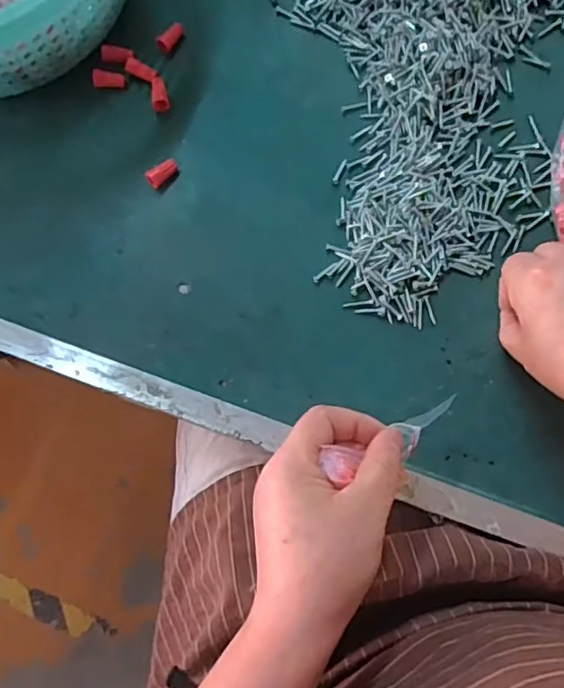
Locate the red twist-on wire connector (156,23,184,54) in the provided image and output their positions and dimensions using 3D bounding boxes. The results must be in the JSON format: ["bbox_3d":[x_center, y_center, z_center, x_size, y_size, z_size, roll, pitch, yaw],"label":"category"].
[{"bbox_3d":[-0.082,-0.227,0.437,0.010,0.011,0.023,43,83,8],"label":"red twist-on wire connector"}]

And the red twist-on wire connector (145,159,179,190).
[{"bbox_3d":[-0.084,-0.121,0.418,0.025,0.012,0.010,-41,81,-6],"label":"red twist-on wire connector"}]

